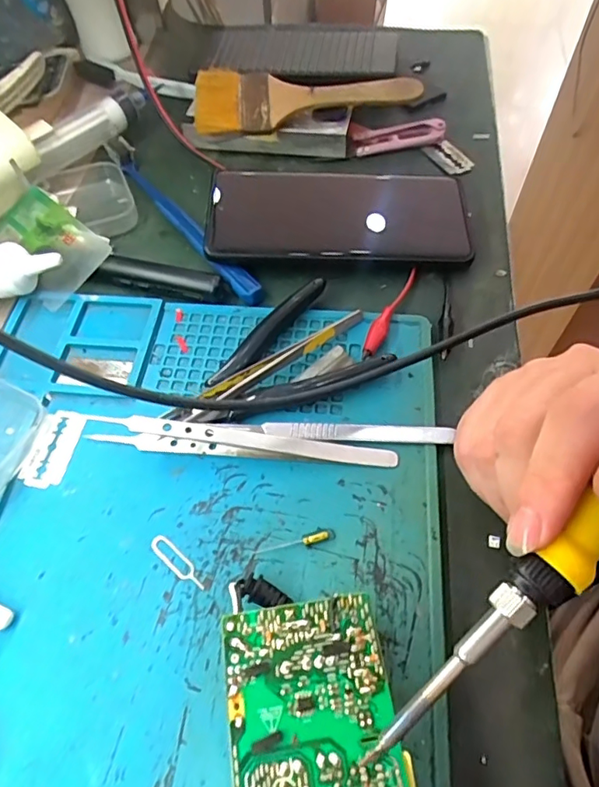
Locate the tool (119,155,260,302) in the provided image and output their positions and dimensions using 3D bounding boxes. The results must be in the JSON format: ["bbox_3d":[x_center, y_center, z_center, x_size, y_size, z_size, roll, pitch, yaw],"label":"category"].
[{"bbox_3d":[-0.078,-0.114,0.349,0.015,0.011,0.167,-34,63,-18],"label":"tool"}]

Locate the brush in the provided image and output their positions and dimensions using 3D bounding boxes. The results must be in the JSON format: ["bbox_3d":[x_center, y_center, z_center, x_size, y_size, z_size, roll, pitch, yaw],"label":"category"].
[{"bbox_3d":[0.005,-0.212,0.382,0.161,0.017,0.061,1,63,3],"label":"brush"}]

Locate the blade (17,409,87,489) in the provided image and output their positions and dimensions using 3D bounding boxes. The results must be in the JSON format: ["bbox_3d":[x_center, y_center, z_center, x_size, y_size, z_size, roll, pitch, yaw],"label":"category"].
[{"bbox_3d":[-0.126,0.028,0.268,0.023,0.004,0.041,12,66,10],"label":"blade"}]

